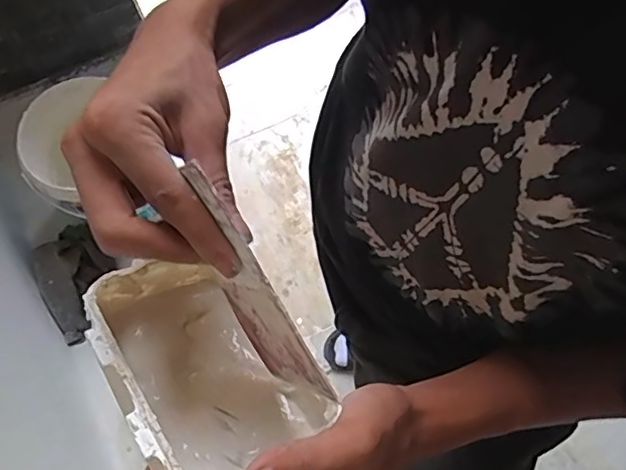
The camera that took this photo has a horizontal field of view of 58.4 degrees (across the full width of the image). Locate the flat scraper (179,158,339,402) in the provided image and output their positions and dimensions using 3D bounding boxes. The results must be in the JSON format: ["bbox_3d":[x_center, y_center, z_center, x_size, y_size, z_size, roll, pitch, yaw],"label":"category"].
[{"bbox_3d":[-0.034,0.026,0.272,0.004,0.067,0.122,-37,109,-27],"label":"flat scraper"}]

